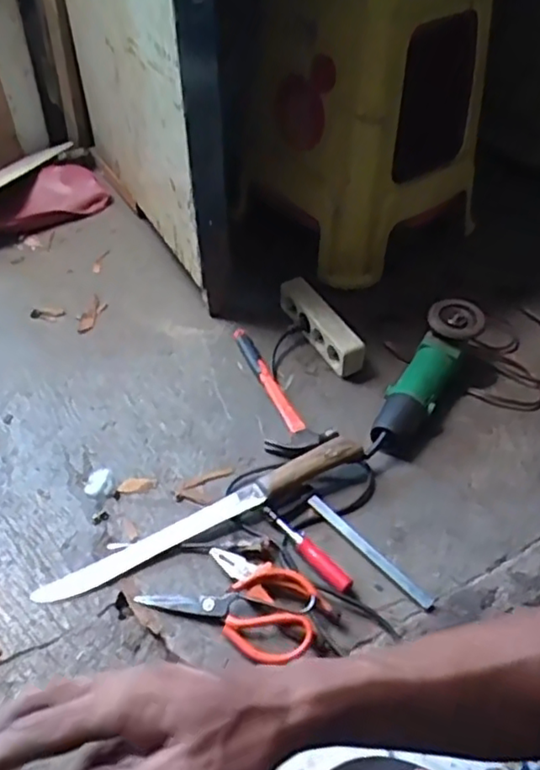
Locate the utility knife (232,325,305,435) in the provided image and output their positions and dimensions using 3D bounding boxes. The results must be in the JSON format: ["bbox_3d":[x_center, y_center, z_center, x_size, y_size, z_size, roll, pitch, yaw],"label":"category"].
[{"bbox_3d":[-0.007,-0.014,1.000,0.026,0.027,0.228,-17,50,-19],"label":"utility knife"}]

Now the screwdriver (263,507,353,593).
[{"bbox_3d":[0.044,0.200,0.807,0.023,0.017,0.142,-33,56,-30],"label":"screwdriver"}]

